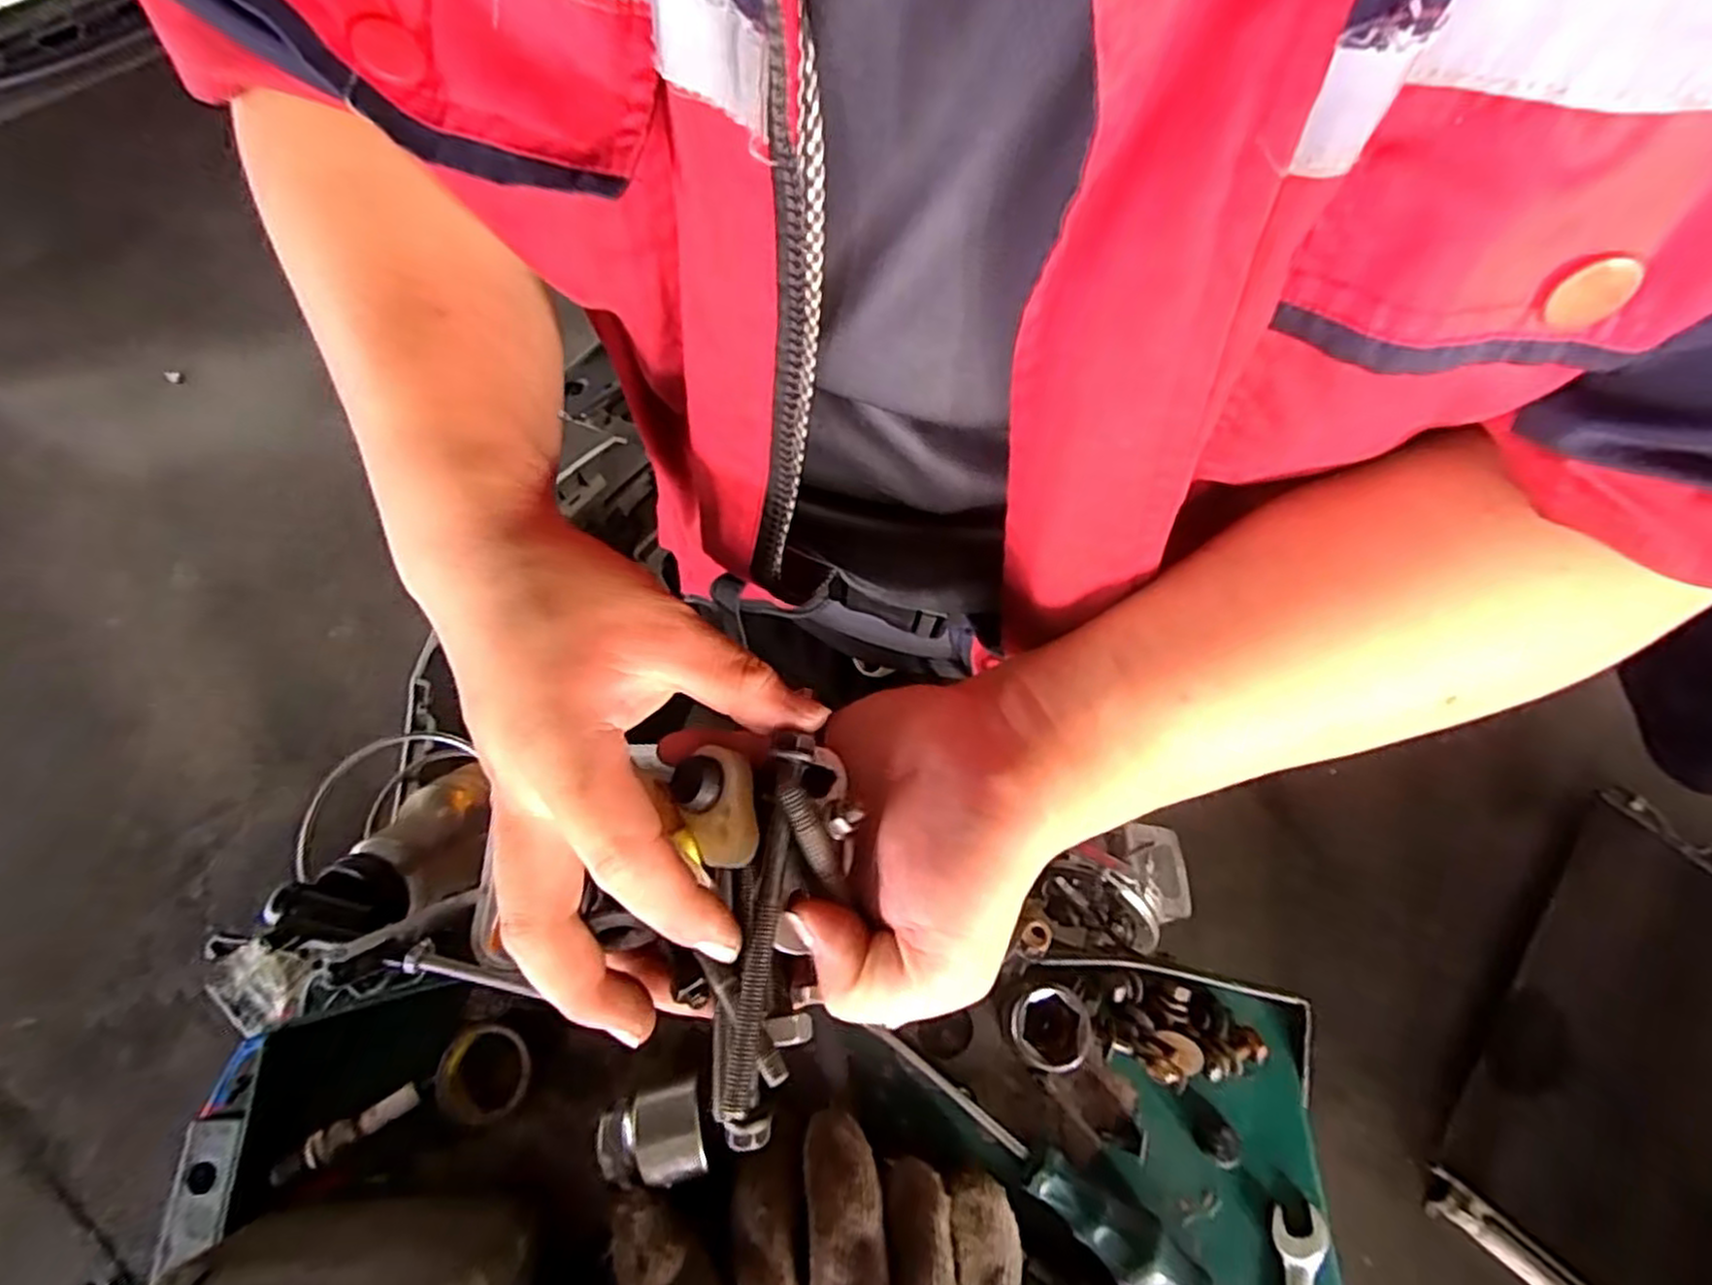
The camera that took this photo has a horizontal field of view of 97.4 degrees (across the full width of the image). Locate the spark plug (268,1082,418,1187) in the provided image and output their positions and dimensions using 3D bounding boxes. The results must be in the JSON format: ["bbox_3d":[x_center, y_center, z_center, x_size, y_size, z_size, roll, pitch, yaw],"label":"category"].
[{"bbox_3d":[-0.220,0.211,0.323,0.059,0.010,0.012,-27,72,-14],"label":"spark plug"}]

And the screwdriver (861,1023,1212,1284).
[{"bbox_3d":[0.076,0.218,0.320,0.160,0.021,0.024,39,71,12],"label":"screwdriver"}]

